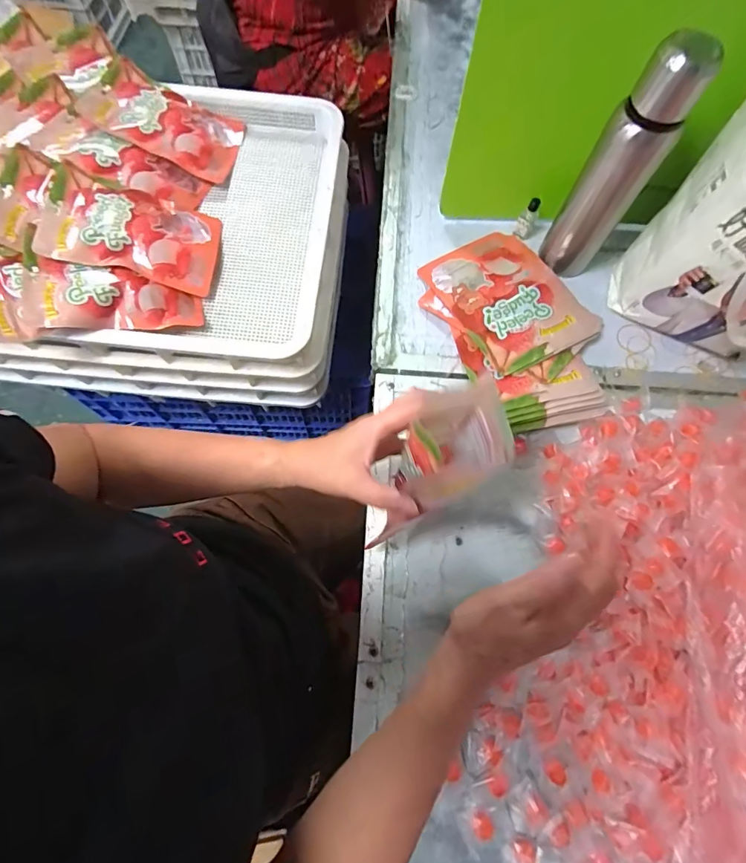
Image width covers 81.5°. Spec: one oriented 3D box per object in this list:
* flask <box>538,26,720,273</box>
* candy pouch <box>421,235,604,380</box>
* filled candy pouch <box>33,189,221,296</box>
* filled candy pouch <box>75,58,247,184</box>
[{"bbox_3d":[0.298,-0.314,0.527,0.062,0.262,0.061,-7,72,-5],"label":"flask"},{"bbox_3d":[0.195,-0.196,0.630,0.172,0.035,0.225,-27,74,-11],"label":"candy pouch"},{"bbox_3d":[-0.344,-0.291,0.632,0.223,0.025,0.150,9,69,-21],"label":"filled candy pouch"},{"bbox_3d":[-0.334,-0.503,0.707,0.221,0.018,0.137,20,71,-18],"label":"filled candy pouch"}]

